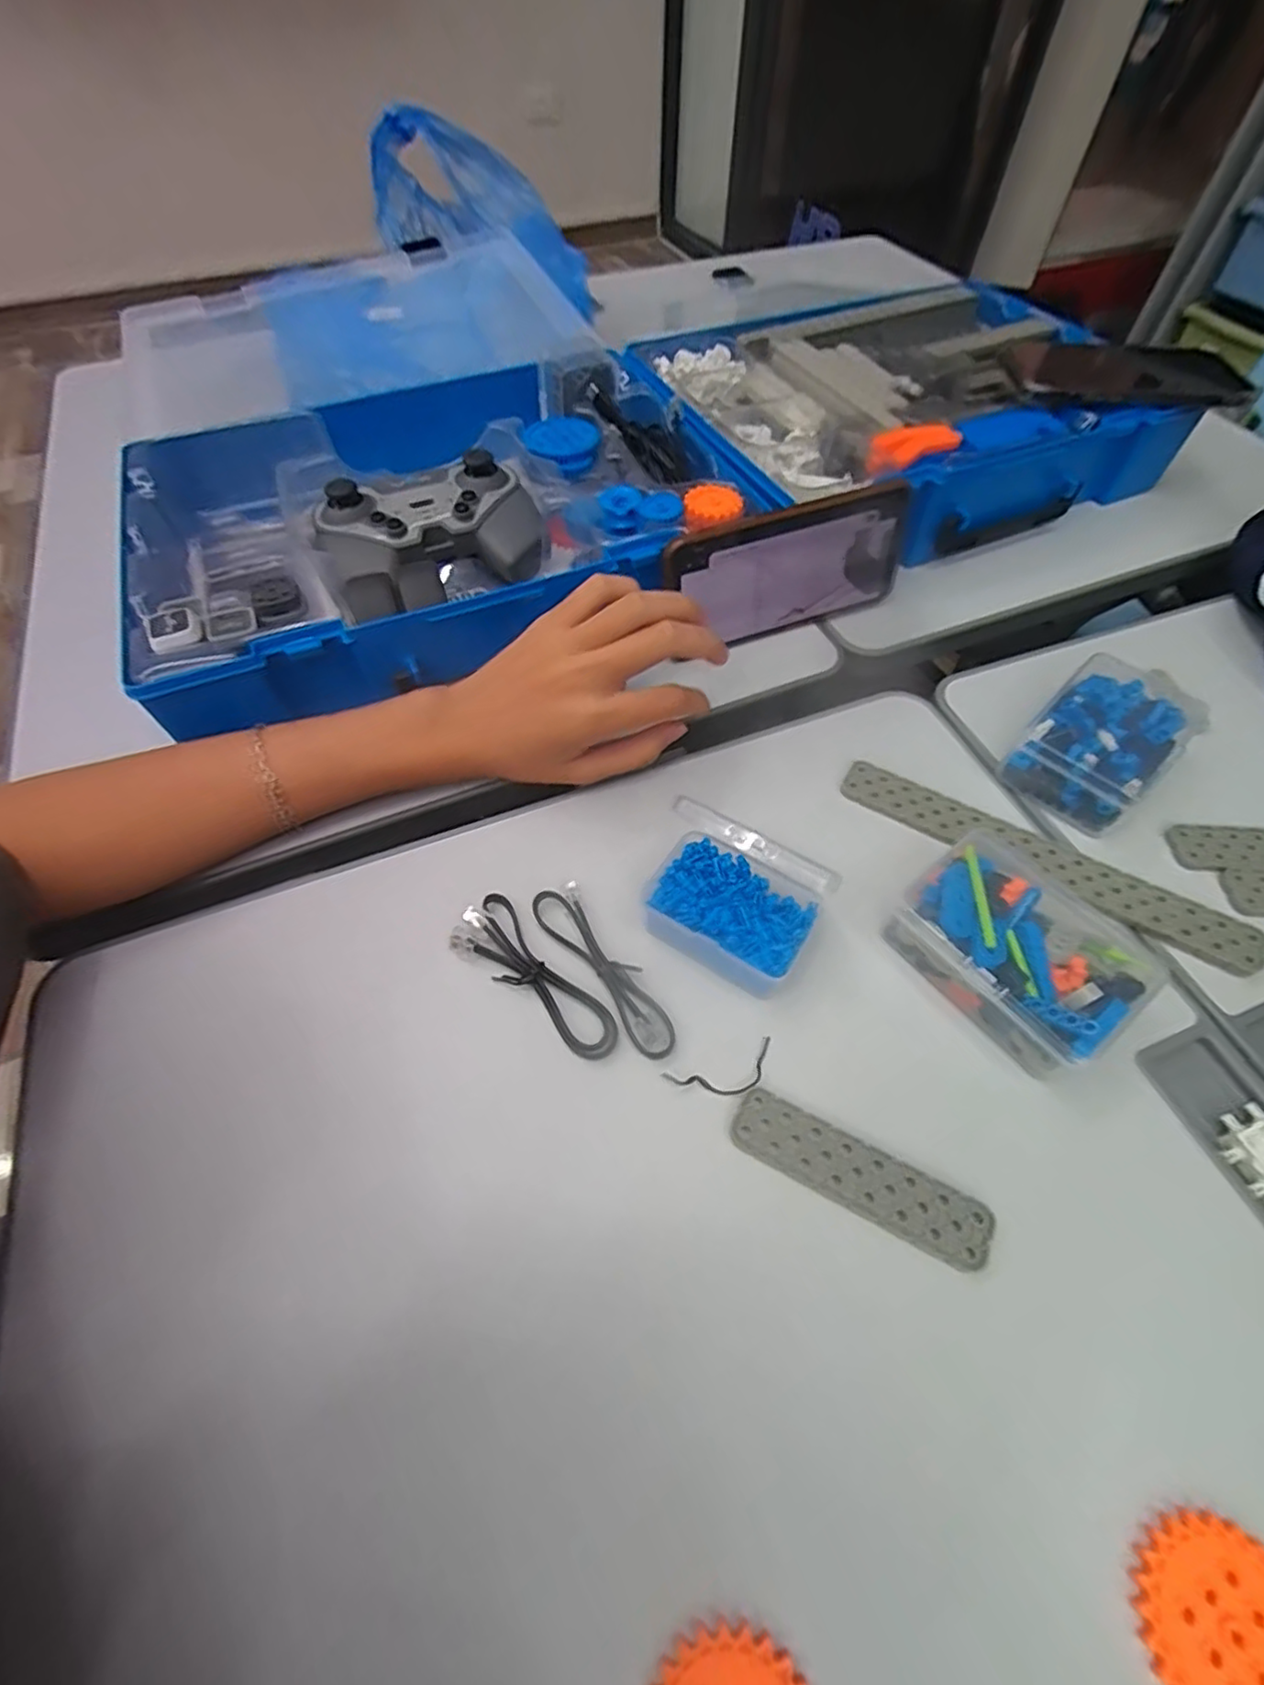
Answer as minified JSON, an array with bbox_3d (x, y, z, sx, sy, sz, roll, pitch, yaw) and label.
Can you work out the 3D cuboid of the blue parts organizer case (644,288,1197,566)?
[{"bbox_3d":[0.204,-0.332,0.511,0.365,0.073,0.268,-24,61,-14],"label":"blue parts organizer case"}]

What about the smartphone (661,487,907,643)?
[{"bbox_3d":[0.096,-0.165,0.401,0.160,0.080,0.014,-17,59,-10],"label":"smartphone"}]

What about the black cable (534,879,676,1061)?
[{"bbox_3d":[-0.013,0.057,0.299,0.023,0.007,0.095,-32,63,-18],"label":"black cable"}]

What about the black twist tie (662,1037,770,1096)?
[{"bbox_3d":[0.039,0.099,0.275,0.049,0.004,0.018,-15,57,-10],"label":"black twist tie"}]

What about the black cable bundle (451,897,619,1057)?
[{"bbox_3d":[-0.046,0.062,0.294,0.033,0.010,0.092,-39,65,-21],"label":"black cable bundle"}]

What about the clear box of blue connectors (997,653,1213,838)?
[{"bbox_3d":[0.260,-0.055,0.359,0.101,0.036,0.065,-36,64,-20],"label":"clear box of blue connectors"}]

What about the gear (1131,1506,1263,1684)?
[{"bbox_3d":[0.176,0.232,0.189,0.049,0.007,0.050,0,58,0],"label":"gear"}]

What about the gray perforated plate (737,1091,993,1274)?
[{"bbox_3d":[0.088,0.130,0.253,0.098,0.004,0.024,24,61,15],"label":"gray perforated plate"}]

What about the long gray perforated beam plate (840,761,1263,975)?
[{"bbox_3d":[0.205,0.007,0.330,0.198,0.010,0.031,30,63,18],"label":"long gray perforated beam plate"}]

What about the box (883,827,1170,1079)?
[{"bbox_3d":[0.171,0.047,0.291,0.074,0.032,0.094,-34,63,-19],"label":"box"}]

